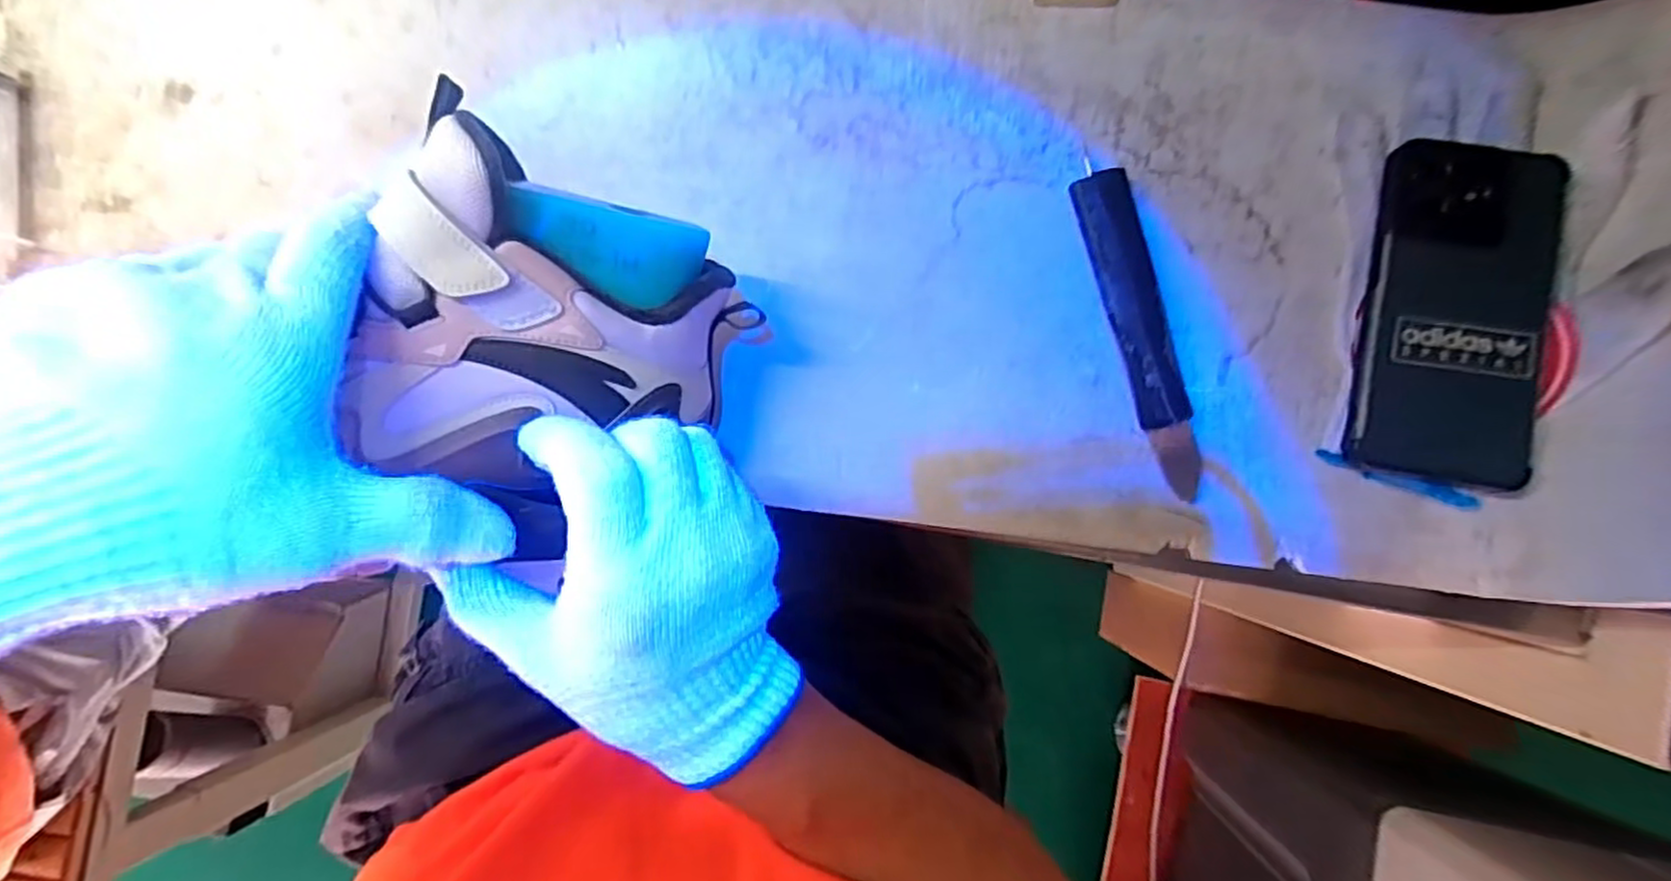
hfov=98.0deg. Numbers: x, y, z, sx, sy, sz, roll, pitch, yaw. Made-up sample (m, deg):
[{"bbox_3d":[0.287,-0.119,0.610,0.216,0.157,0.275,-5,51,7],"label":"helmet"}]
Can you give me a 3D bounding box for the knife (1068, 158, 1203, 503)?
[{"bbox_3d":[0.155,-0.055,0.362,0.028,0.010,0.166,-15,88,0],"label":"knife"}]

